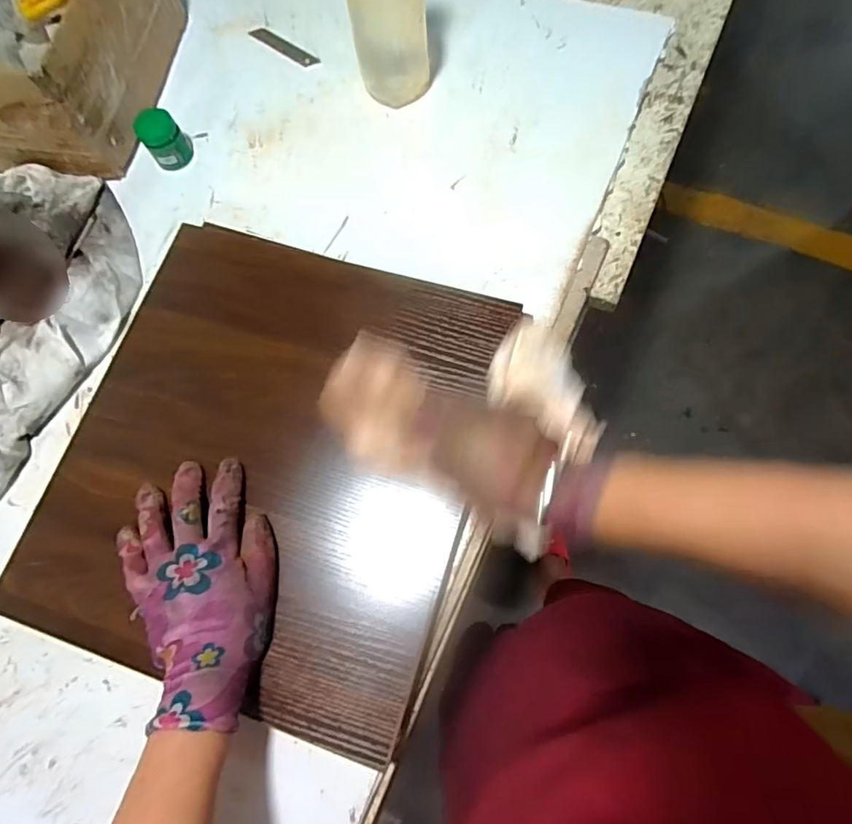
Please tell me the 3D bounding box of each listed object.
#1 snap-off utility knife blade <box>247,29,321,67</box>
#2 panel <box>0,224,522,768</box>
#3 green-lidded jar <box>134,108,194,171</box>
[{"bbox_3d":[-0.167,-0.429,0.597,0.096,0.004,0.020,36,79,13],"label":"snap-off utility knife blade"},{"bbox_3d":[-0.134,0.031,0.434,0.339,0.027,0.376,16,73,7],"label":"panel"},{"bbox_3d":[-0.272,-0.284,0.532,0.041,0.048,0.036,-31,74,-6],"label":"green-lidded jar"}]

